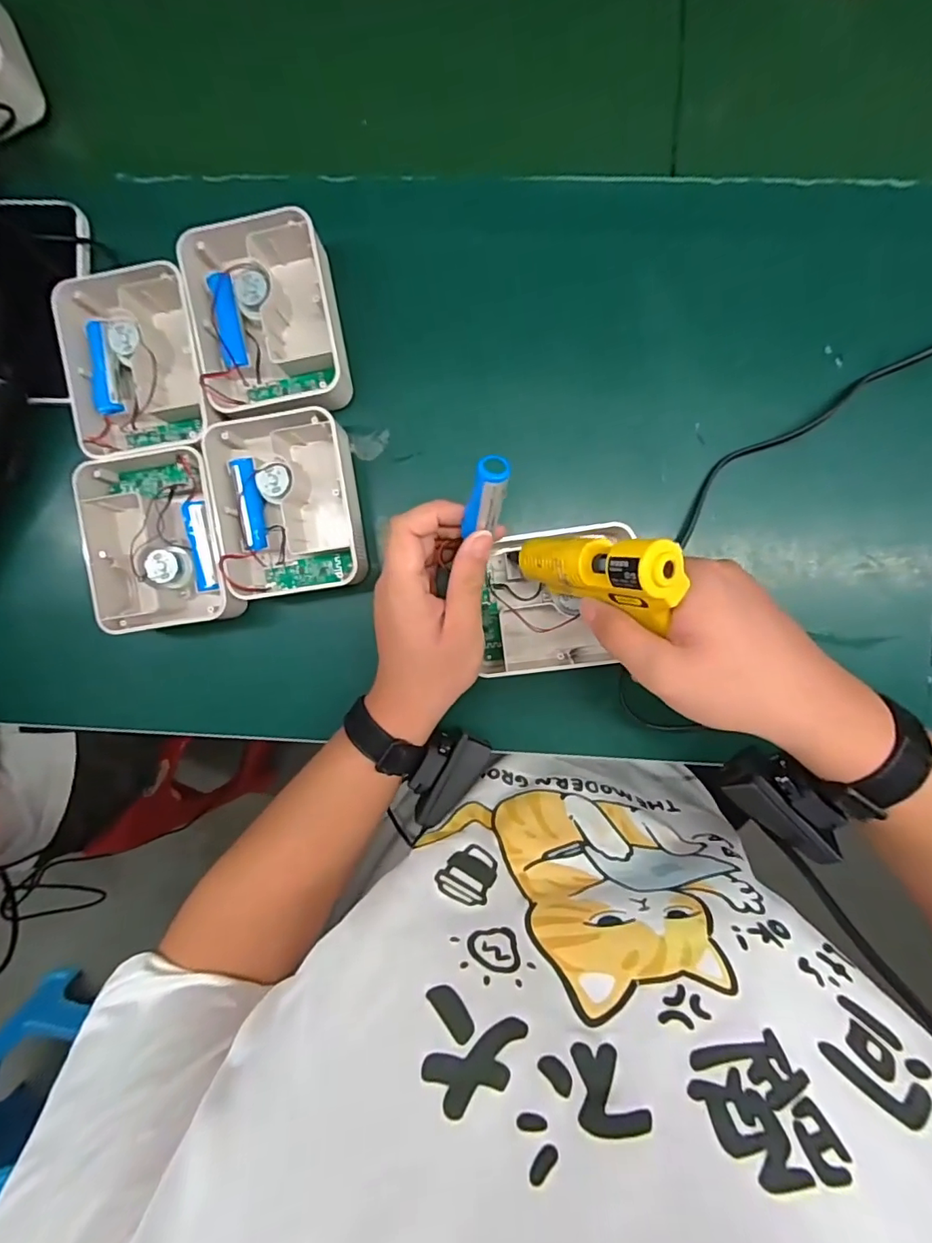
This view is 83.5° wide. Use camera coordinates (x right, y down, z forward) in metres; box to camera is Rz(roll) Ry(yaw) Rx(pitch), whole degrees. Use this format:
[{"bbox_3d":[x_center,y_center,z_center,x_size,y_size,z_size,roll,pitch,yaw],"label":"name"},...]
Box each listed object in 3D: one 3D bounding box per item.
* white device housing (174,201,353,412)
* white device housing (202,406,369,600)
[{"bbox_3d":[-0.145,-0.220,0.388,0.098,0.046,0.130,-9,93,4],"label":"white device housing"},{"bbox_3d":[-0.134,-0.090,0.395,0.101,0.047,0.135,-9,93,4],"label":"white device housing"}]

